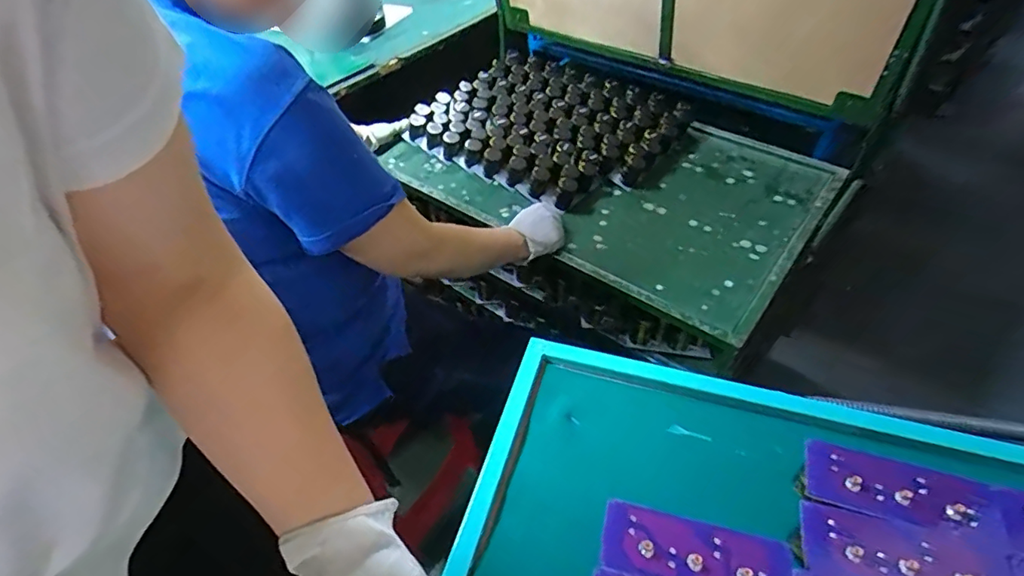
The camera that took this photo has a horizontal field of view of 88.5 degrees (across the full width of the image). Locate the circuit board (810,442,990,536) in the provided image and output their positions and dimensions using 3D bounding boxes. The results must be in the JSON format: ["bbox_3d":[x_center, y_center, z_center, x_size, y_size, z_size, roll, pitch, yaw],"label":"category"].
[{"bbox_3d":[0.313,0.163,0.423,0.130,0.008,0.055,15,48,16],"label":"circuit board"}]

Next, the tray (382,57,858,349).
[{"bbox_3d":[0.178,-0.255,1.059,0.800,0.081,0.563,28,53,26],"label":"tray"}]

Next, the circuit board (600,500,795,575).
[{"bbox_3d":[0.138,0.202,0.395,0.135,0.007,0.051,11,47,12],"label":"circuit board"}]

